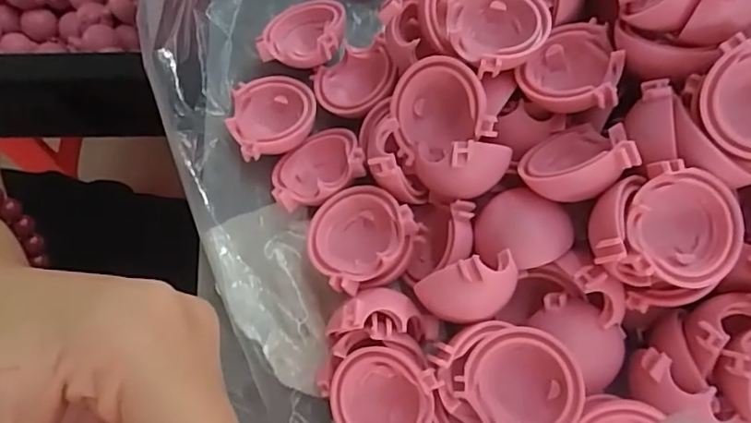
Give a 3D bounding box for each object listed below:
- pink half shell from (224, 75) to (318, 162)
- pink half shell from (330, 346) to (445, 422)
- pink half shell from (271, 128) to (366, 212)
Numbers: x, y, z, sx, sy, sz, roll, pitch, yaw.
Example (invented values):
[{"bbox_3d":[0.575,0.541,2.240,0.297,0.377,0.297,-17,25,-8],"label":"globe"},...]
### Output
[{"bbox_3d":[-0.035,-0.033,0.190,0.028,0.013,0.028,0,75,1],"label":"pink half shell"},{"bbox_3d":[0.002,0.052,0.159,0.029,0.011,0.029,2,95,24],"label":"pink half shell"},{"bbox_3d":[-0.018,-0.014,0.185,0.029,0.013,0.027,-30,55,5],"label":"pink half shell"}]

